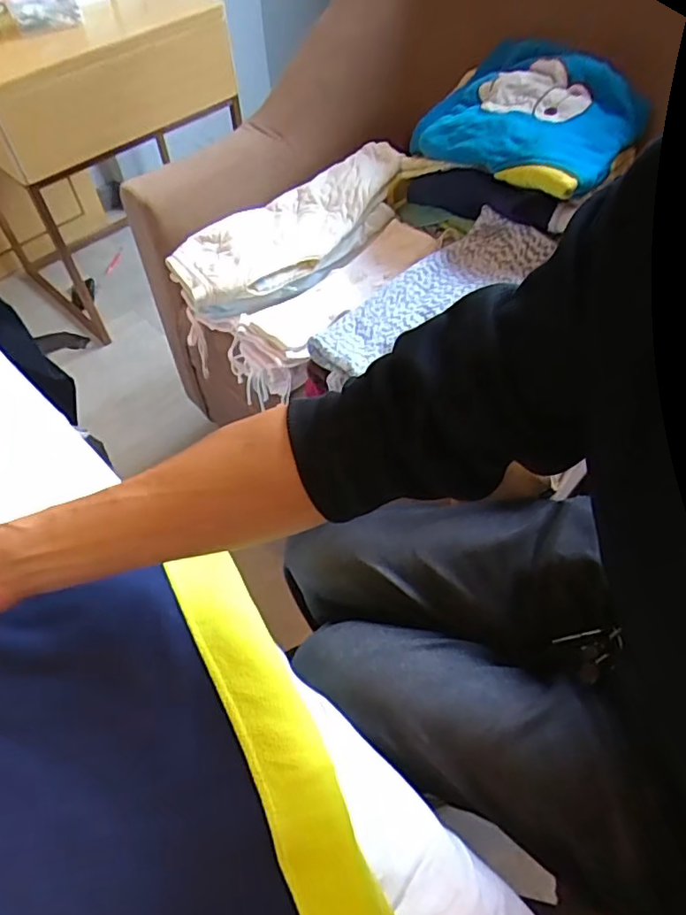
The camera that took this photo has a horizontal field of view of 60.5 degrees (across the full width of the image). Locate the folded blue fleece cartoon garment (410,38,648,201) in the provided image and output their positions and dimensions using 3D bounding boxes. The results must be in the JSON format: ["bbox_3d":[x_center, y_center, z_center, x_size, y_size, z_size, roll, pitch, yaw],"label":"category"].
[{"bbox_3d":[0.283,-0.509,0.877,0.234,0.098,0.313,-36,62,-22],"label":"folded blue fleece cartoon garment"}]

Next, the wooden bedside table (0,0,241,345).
[{"bbox_3d":[-0.573,-0.725,1.433,0.438,0.616,0.528,37,63,23],"label":"wooden bedside table"}]

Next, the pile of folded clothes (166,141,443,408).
[{"bbox_3d":[-0.033,-0.318,0.963,0.260,0.150,0.445,38,64,24],"label":"pile of folded clothes"}]

